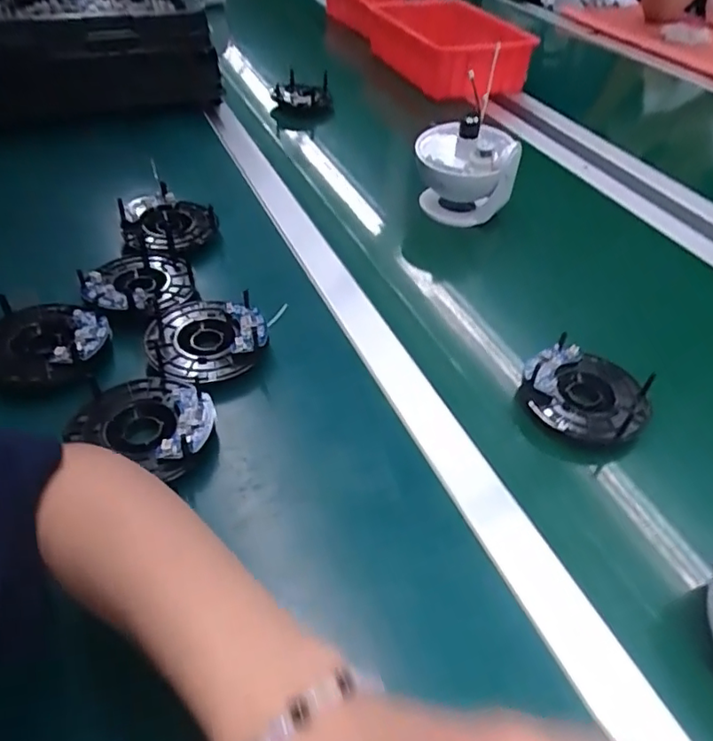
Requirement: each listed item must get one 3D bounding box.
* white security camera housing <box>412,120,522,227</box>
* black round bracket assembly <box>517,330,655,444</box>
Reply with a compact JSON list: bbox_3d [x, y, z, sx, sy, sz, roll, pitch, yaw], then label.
[{"bbox_3d":[0.132,-0.244,0.705,0.117,0.103,0.097,9,45,5],"label":"white security camera housing"},{"bbox_3d":[0.194,0.018,0.483,0.097,0.031,0.102,2,45,-2],"label":"black round bracket assembly"}]

